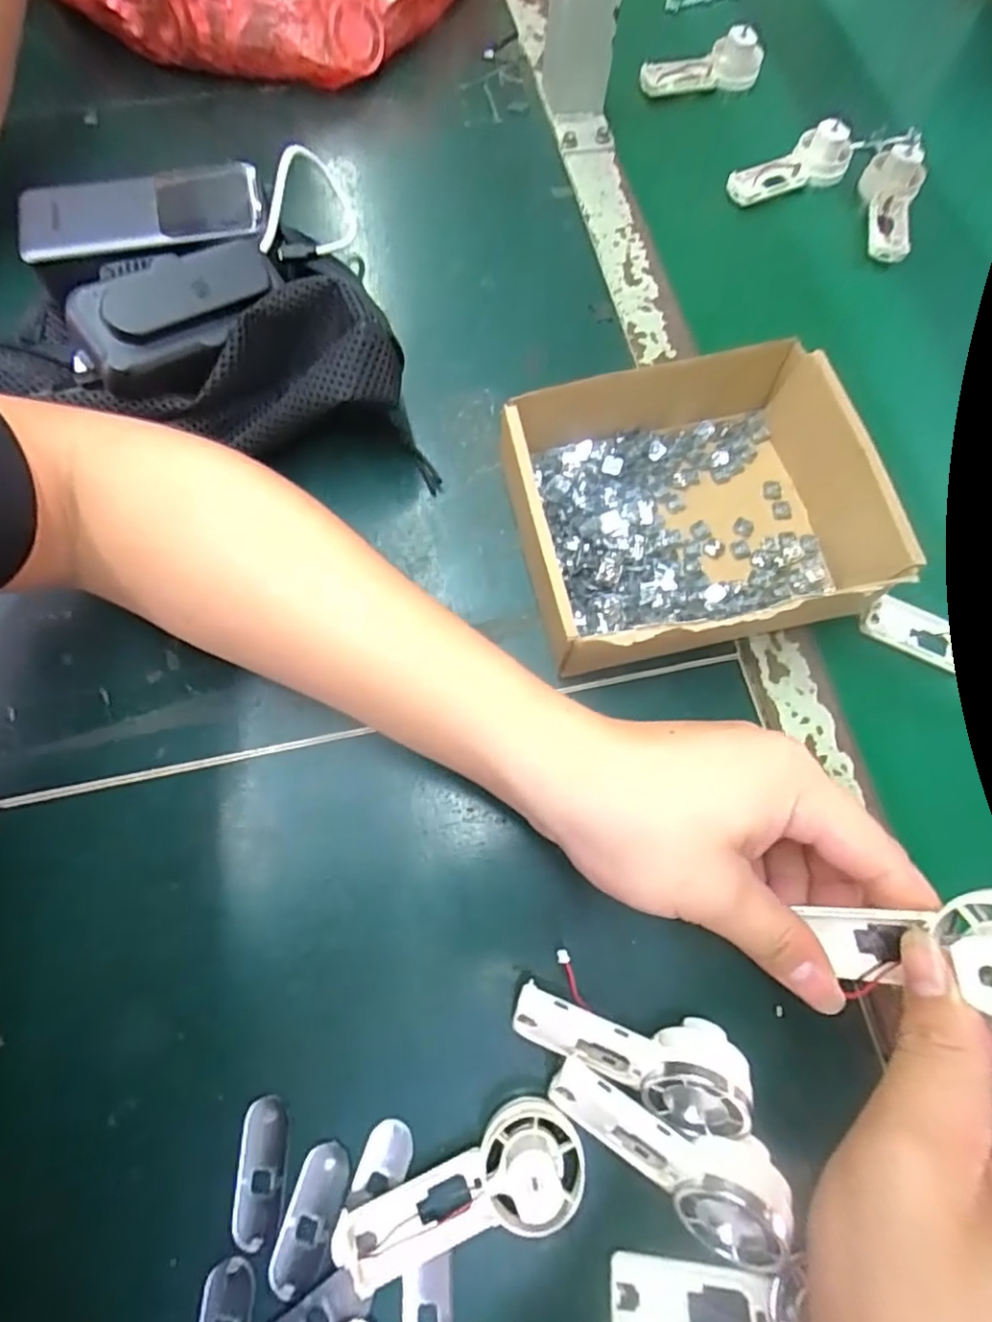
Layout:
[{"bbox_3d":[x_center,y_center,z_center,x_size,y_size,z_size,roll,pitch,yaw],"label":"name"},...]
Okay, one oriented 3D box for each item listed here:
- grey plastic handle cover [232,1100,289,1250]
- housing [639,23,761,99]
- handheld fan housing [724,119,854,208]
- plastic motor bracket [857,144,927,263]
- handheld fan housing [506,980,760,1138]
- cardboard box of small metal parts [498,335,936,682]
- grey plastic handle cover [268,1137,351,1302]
[{"bbox_3d":[-0.094,0.205,0.248,0.018,0.004,0.050,1,71,0],"label":"grey plastic handle cover"},{"bbox_3d":[0.161,-0.475,0.490,0.096,0.033,0.023,-9,71,-4],"label":"housing"},{"bbox_3d":[0.216,-0.359,0.447,0.089,0.028,0.035,-29,74,-10],"label":"handheld fan housing"},{"bbox_3d":[0.277,-0.321,0.434,0.038,0.031,0.086,18,72,5],"label":"plastic motor bracket"},{"bbox_3d":[0.054,0.153,0.248,0.091,0.039,0.038,23,72,7],"label":"handheld fan housing"},{"bbox_3d":[0.107,-0.079,0.318,0.189,0.054,0.146,-14,72,-5],"label":"cardboard box of small metal parts"},{"bbox_3d":[-0.072,0.220,0.241,0.022,0.004,0.052,16,72,4],"label":"grey plastic handle cover"}]

